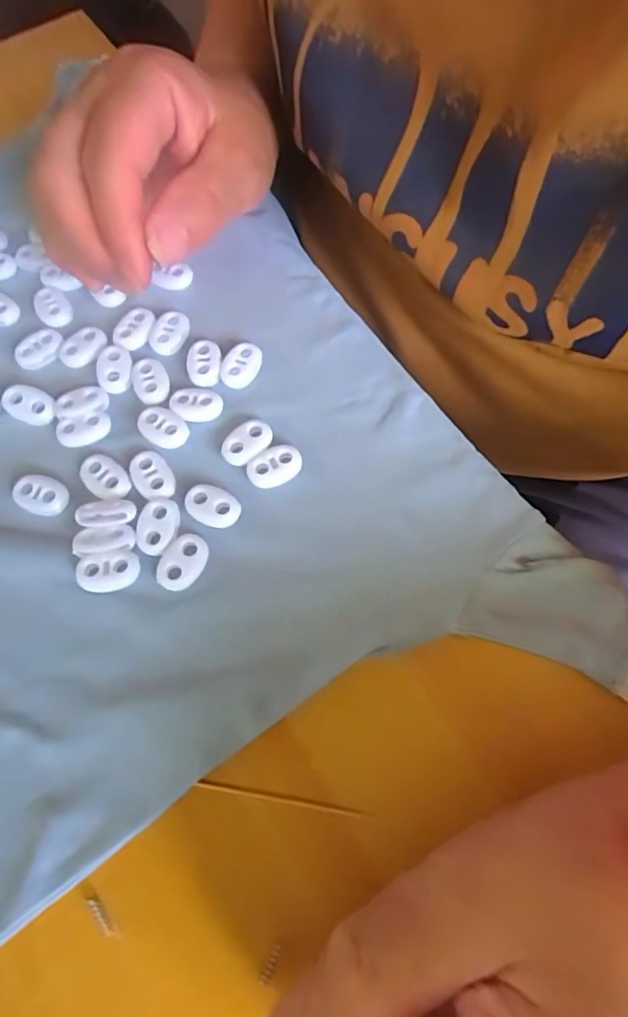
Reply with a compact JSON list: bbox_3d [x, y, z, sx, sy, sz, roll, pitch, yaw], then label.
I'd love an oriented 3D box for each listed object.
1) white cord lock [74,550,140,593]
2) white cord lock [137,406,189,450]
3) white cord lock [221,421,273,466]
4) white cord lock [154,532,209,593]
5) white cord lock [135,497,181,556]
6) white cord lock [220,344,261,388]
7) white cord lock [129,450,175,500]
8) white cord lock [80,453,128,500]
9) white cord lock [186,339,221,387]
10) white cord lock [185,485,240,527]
[{"bbox_3d":[-0.075,0.023,0.191,0.021,0.004,0.014,-14,68,-3],"label":"white cord lock"},{"bbox_3d":[-0.062,-0.033,0.215,0.022,0.004,0.015,36,74,15],"label":"white cord lock"},{"bbox_3d":[-0.027,-0.027,0.213,0.014,0.004,0.021,40,75,16],"label":"white cord lock"},{"bbox_3d":[-0.049,0.019,0.194,0.015,0.004,0.021,30,73,14],"label":"white cord lock"},{"bbox_3d":[-0.060,0.006,0.198,0.015,0.004,0.021,4,68,5],"label":"white cord lock"},{"bbox_3d":[-0.031,-0.062,0.228,0.014,0.005,0.020,26,72,13],"label":"white cord lock"},{"bbox_3d":[-0.065,-0.014,0.207,0.015,0.004,0.022,-35,71,-11],"label":"white cord lock"},{"bbox_3d":[-0.084,-0.013,0.210,0.023,0.004,0.015,41,76,17],"label":"white cord lock"},{"bbox_3d":[-0.048,-0.064,0.227,0.015,0.004,0.020,1,68,3],"label":"white cord lock"},{"bbox_3d":[-0.039,-0.001,0.203,0.022,0.004,0.015,29,72,14],"label":"white cord lock"}]

